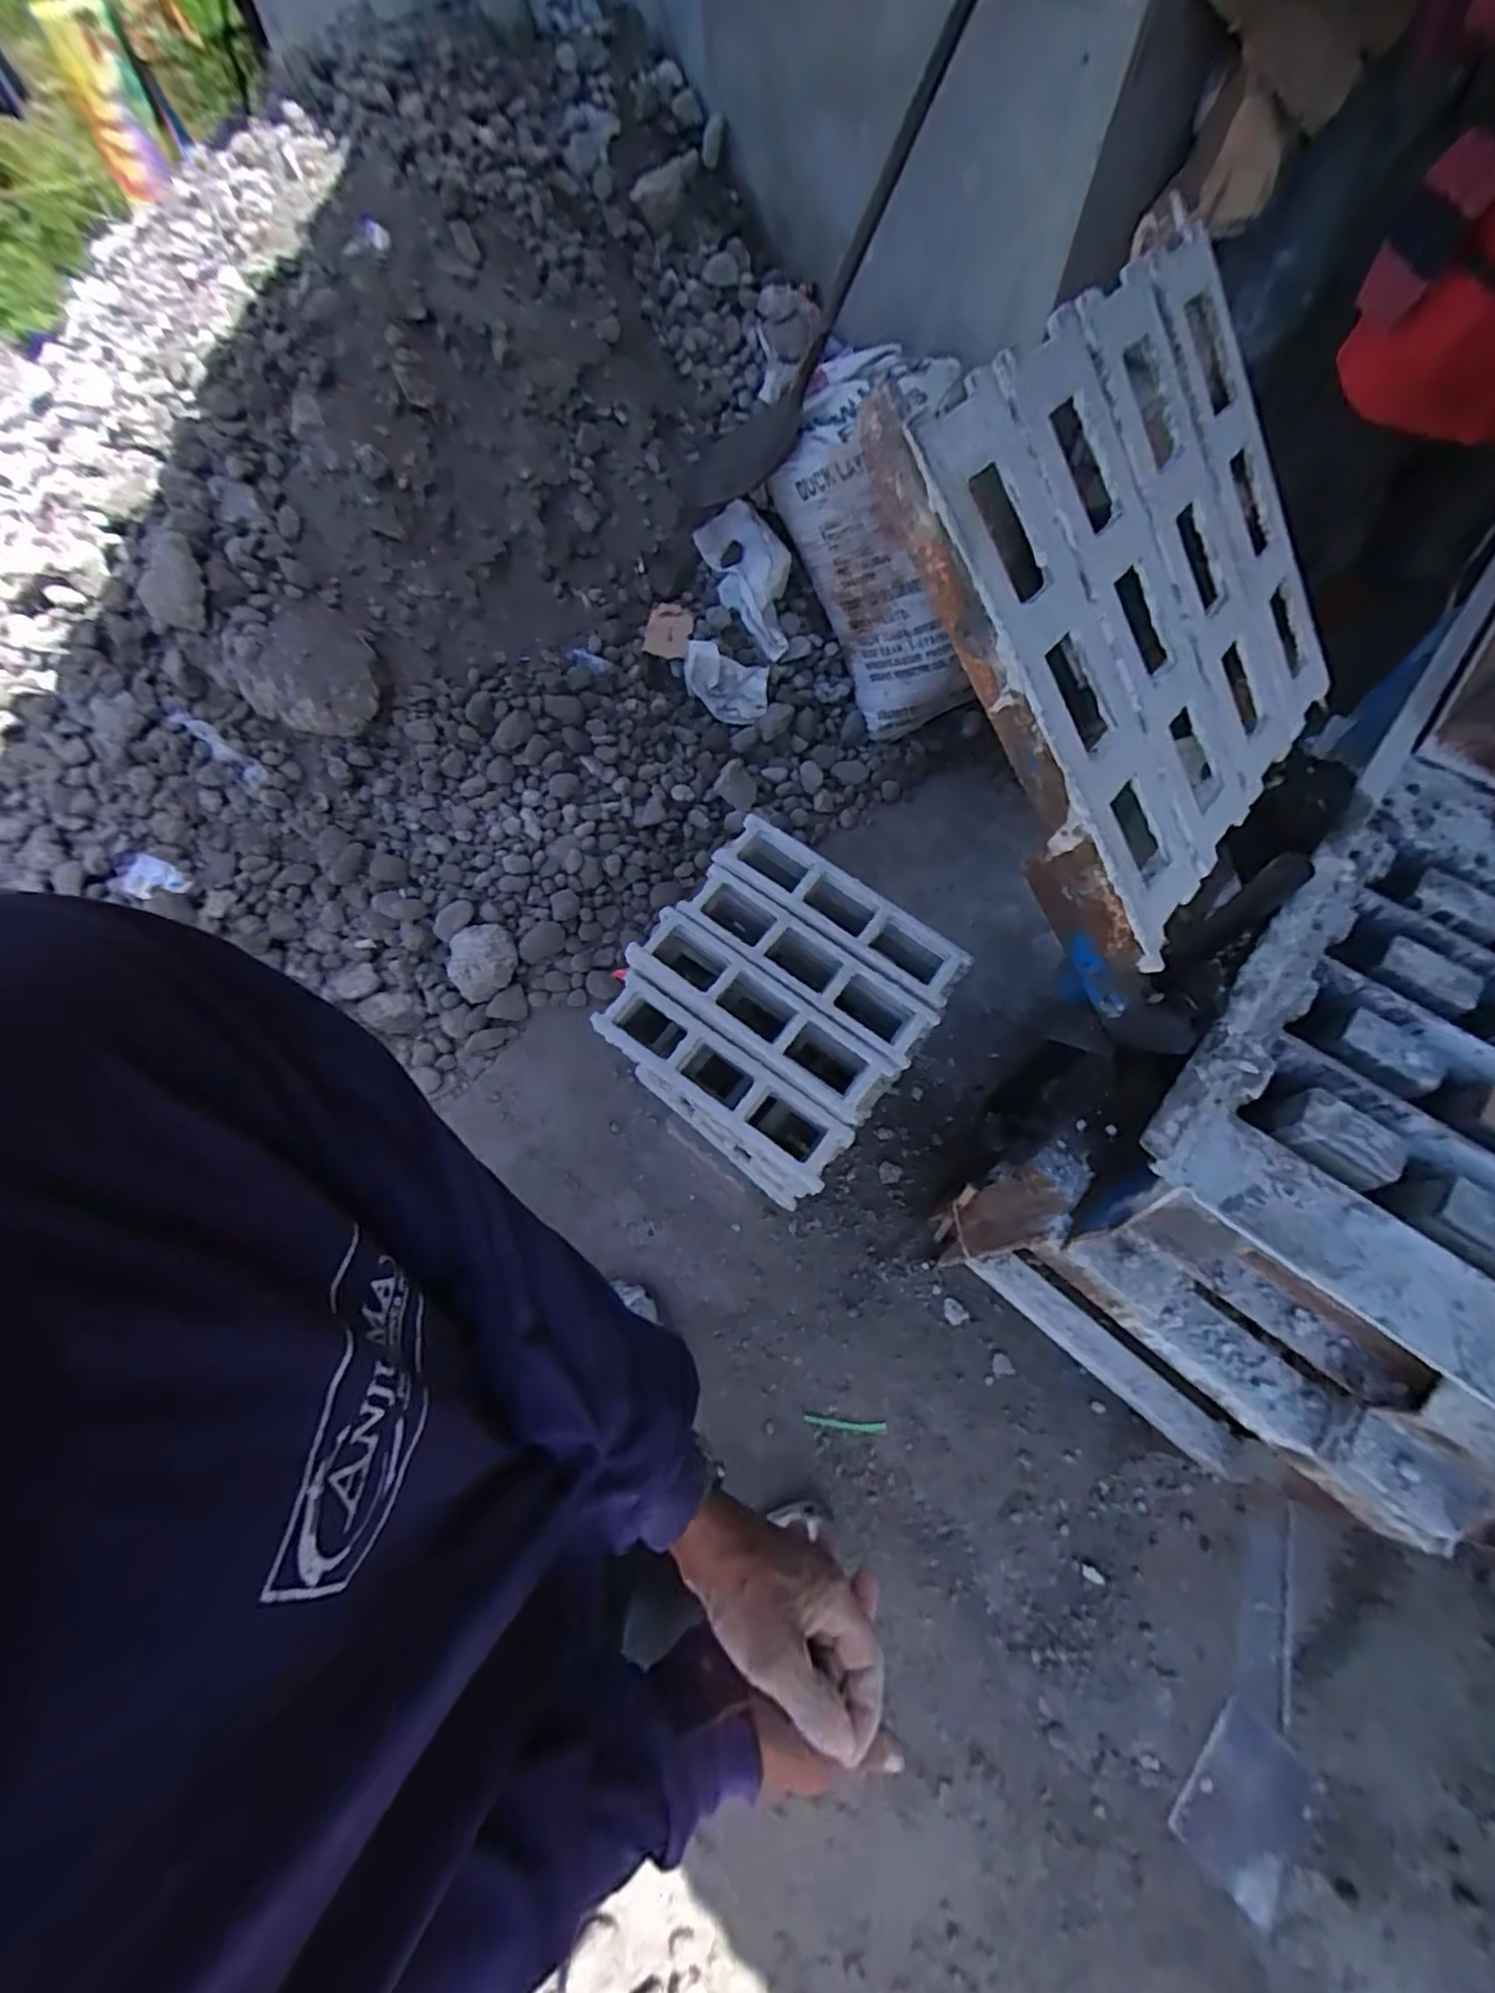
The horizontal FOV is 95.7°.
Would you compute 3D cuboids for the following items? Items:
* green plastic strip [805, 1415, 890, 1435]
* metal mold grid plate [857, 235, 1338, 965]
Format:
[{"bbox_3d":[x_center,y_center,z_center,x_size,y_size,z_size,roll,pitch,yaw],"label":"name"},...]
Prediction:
[{"bbox_3d":[0.168,0.738,1.163,0.140,0.008,0.018,4,65,3],"label":"green plastic strip"},{"bbox_3d":[0.315,-0.316,0.534,0.404,0.058,0.396,-47,114,-20],"label":"metal mold grid plate"}]

